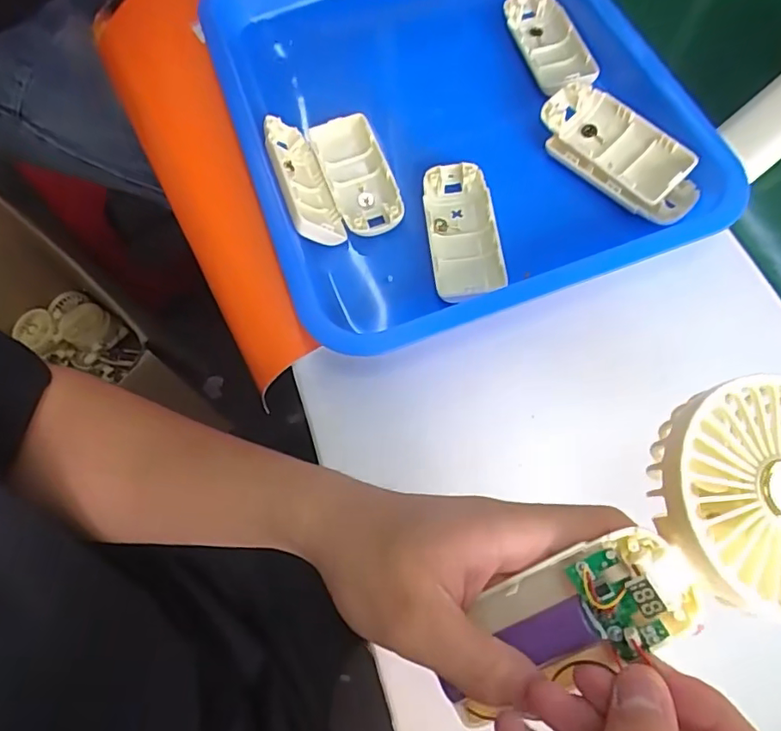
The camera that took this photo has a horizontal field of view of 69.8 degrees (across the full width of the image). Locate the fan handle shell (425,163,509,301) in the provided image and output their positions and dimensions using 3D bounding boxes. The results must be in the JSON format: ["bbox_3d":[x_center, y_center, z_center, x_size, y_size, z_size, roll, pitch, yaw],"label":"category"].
[{"bbox_3d":[0.049,-0.089,0.381,0.044,0.016,0.104,-7,67,-2],"label":"fan handle shell"}]

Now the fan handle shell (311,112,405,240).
[{"bbox_3d":[-0.025,-0.141,0.415,0.046,0.020,0.108,-19,68,-7],"label":"fan handle shell"}]

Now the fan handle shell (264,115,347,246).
[{"bbox_3d":[-0.064,-0.131,0.395,0.015,0.048,0.102,-34,65,29],"label":"fan handle shell"}]

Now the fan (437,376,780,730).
[{"bbox_3d":[0.107,0.070,0.209,0.172,0.040,0.082,-32,70,1],"label":"fan"}]

